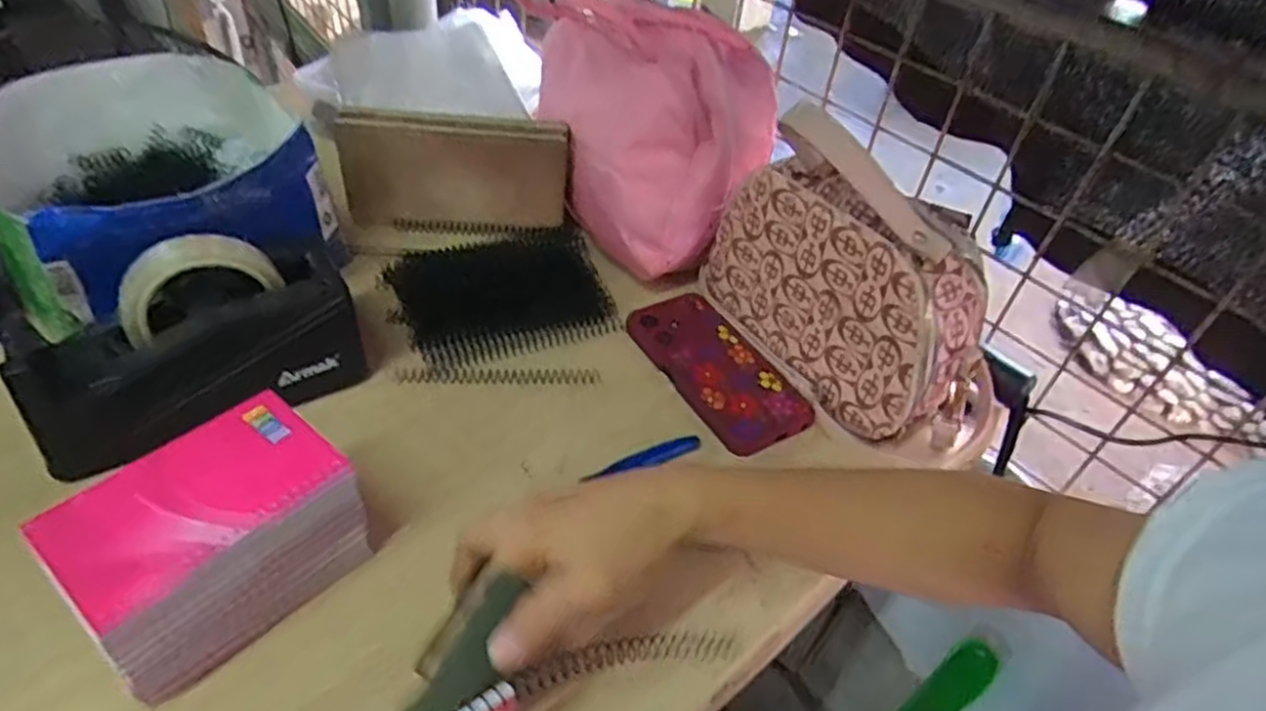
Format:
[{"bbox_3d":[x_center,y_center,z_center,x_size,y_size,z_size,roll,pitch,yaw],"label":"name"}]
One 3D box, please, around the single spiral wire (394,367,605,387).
[{"bbox_3d":[-0.103,0.015,0.562,0.152,0.011,0.017,2,44,-5],"label":"single spiral wire"}]

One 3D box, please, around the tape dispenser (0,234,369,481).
[{"bbox_3d":[-0.286,-0.008,0.484,0.195,0.114,0.066,-22,51,-27],"label":"tape dispenser"}]

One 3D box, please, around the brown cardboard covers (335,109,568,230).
[{"bbox_3d":[-0.157,-0.158,0.657,0.193,0.110,0.032,0,44,-7],"label":"brown cardboard covers"}]

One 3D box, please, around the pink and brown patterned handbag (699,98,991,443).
[{"bbox_3d":[0.157,-0.066,0.545,0.073,0.185,0.227,-24,52,-29],"label":"pink and brown patterned handbag"}]

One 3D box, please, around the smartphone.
[{"bbox_3d":[0.067,0.005,0.591,0.080,0.013,0.164,-20,50,-26],"label":"smartphone"}]

